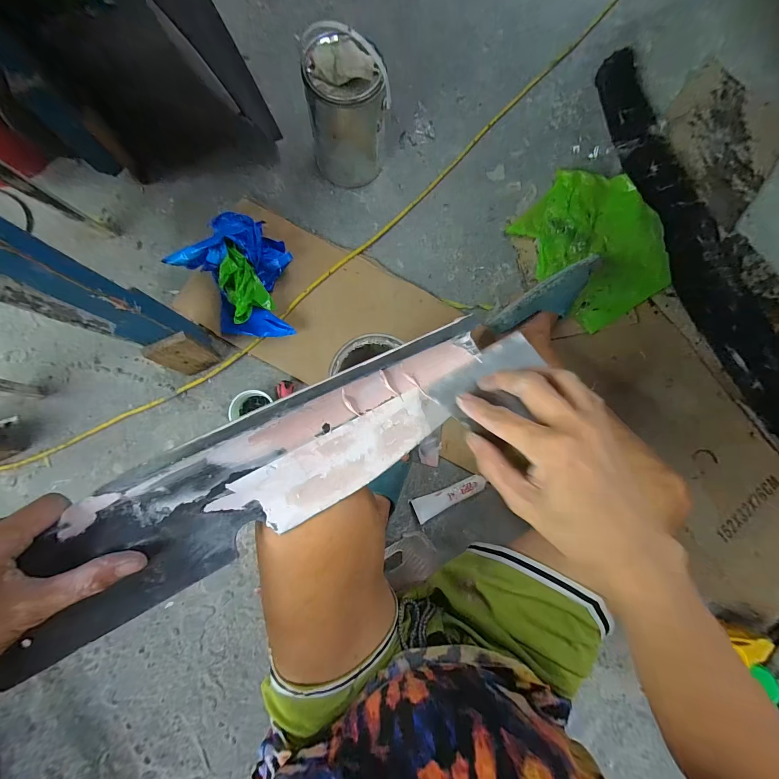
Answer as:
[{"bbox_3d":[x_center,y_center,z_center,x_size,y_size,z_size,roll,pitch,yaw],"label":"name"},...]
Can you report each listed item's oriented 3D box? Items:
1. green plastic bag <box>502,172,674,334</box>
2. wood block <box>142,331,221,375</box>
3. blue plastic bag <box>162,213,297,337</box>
[{"bbox_3d":[0.500,-0.351,0.810,0.292,0.070,0.360,-41,86,-7],"label":"green plastic bag"},{"bbox_3d":[-0.411,-0.065,0.672,0.081,0.166,0.022,-26,84,-6],"label":"wood block"},{"bbox_3d":[-0.340,-0.253,0.724,0.242,0.096,0.267,-2,82,-3],"label":"blue plastic bag"}]

